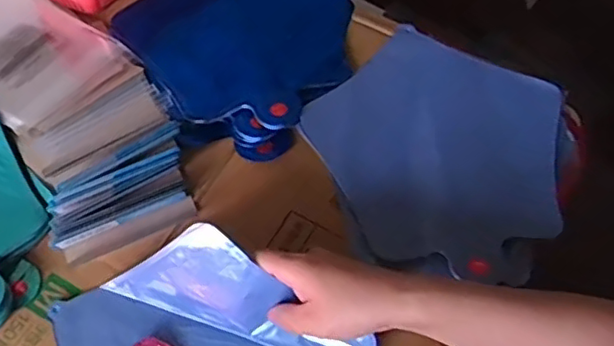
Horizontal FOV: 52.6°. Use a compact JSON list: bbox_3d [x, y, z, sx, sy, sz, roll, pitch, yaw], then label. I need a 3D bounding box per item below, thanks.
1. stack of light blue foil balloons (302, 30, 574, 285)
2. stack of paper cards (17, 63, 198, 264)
[{"bbox_3d":[0.124,-0.020,0.567,0.227,0.020,0.235,38,66,18],"label":"stack of light blue foil balloons"},{"bbox_3d":[-0.174,-0.017,0.538,0.126,0.033,0.156,-24,64,-15],"label":"stack of paper cards"}]

